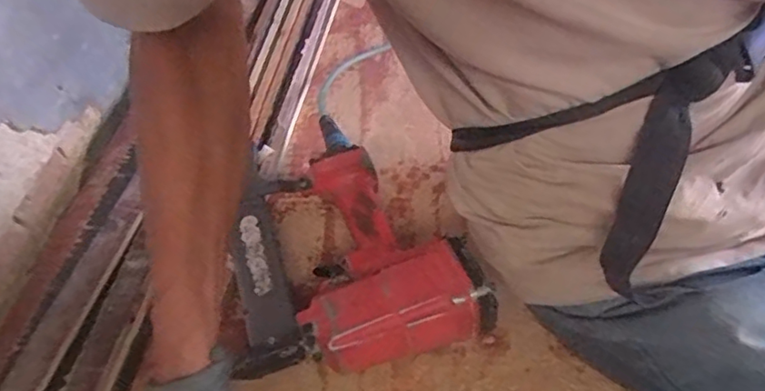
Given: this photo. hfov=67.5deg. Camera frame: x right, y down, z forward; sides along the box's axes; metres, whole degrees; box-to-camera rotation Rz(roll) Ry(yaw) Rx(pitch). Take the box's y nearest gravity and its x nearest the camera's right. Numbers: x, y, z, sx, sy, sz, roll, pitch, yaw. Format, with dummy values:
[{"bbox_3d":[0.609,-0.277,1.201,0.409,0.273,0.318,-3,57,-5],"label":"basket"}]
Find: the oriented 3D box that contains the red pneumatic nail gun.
[{"bbox_3d":[-0.050,0.034,0.597,0.222,0.080,0.325,-13,45,-9],"label":"red pneumatic nail gun"}]

